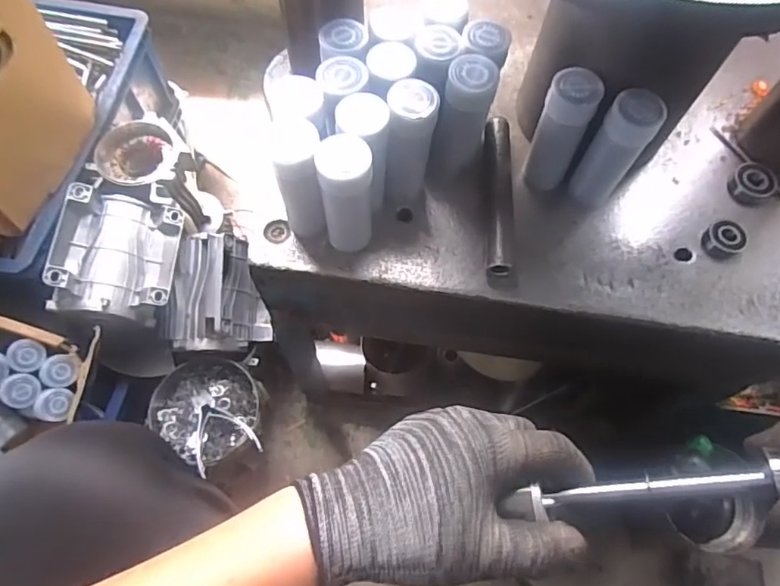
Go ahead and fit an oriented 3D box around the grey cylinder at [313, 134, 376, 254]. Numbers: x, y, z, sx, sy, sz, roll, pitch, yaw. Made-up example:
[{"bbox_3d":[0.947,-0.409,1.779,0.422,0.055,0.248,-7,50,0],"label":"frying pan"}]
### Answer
[{"bbox_3d":[-0.030,-0.067,0.388,0.035,0.104,0.029,-4,66,-4],"label":"grey cylinder"}]

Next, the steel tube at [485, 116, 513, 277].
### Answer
[{"bbox_3d":[0.088,-0.080,0.443,0.020,0.023,0.144,4,66,0],"label":"steel tube"}]

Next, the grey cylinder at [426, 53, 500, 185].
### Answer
[{"bbox_3d":[0.056,-0.129,0.417,0.035,0.104,0.040,18,66,6],"label":"grey cylinder"}]

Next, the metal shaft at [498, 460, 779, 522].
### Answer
[{"bbox_3d":[0.128,0.101,0.279,0.134,0.015,0.013,-12,65,15],"label":"metal shaft"}]

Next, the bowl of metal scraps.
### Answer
[{"bbox_3d":[-0.220,0.136,0.655,0.125,0.042,0.115,1,66,-2],"label":"bowl of metal scraps"}]

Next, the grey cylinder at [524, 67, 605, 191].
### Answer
[{"bbox_3d":[0.126,-0.118,0.411,0.033,0.097,0.035,21,67,7],"label":"grey cylinder"}]

